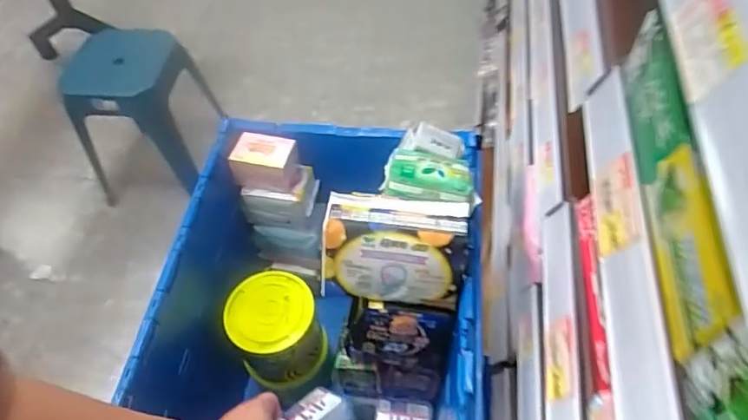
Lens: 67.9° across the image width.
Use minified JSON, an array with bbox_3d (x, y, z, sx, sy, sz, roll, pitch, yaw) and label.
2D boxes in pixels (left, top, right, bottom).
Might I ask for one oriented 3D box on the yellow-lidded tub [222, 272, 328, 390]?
[{"bbox_3d":[-0.156,0.191,0.894,0.132,0.127,0.136,-2,53,3],"label":"yellow-lidded tub"}]

